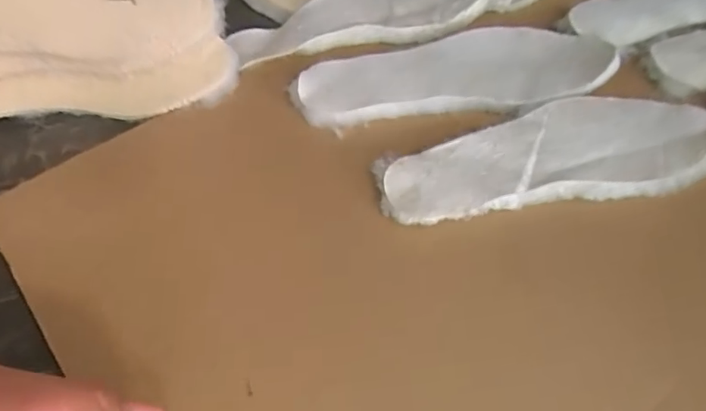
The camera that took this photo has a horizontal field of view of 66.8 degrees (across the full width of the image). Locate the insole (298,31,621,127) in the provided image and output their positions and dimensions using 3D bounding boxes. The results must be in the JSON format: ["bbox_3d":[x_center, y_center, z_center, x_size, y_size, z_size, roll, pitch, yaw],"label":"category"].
[{"bbox_3d":[0.089,-0.116,0.476,0.274,0.014,0.090,-8,53,-5],"label":"insole"}]

